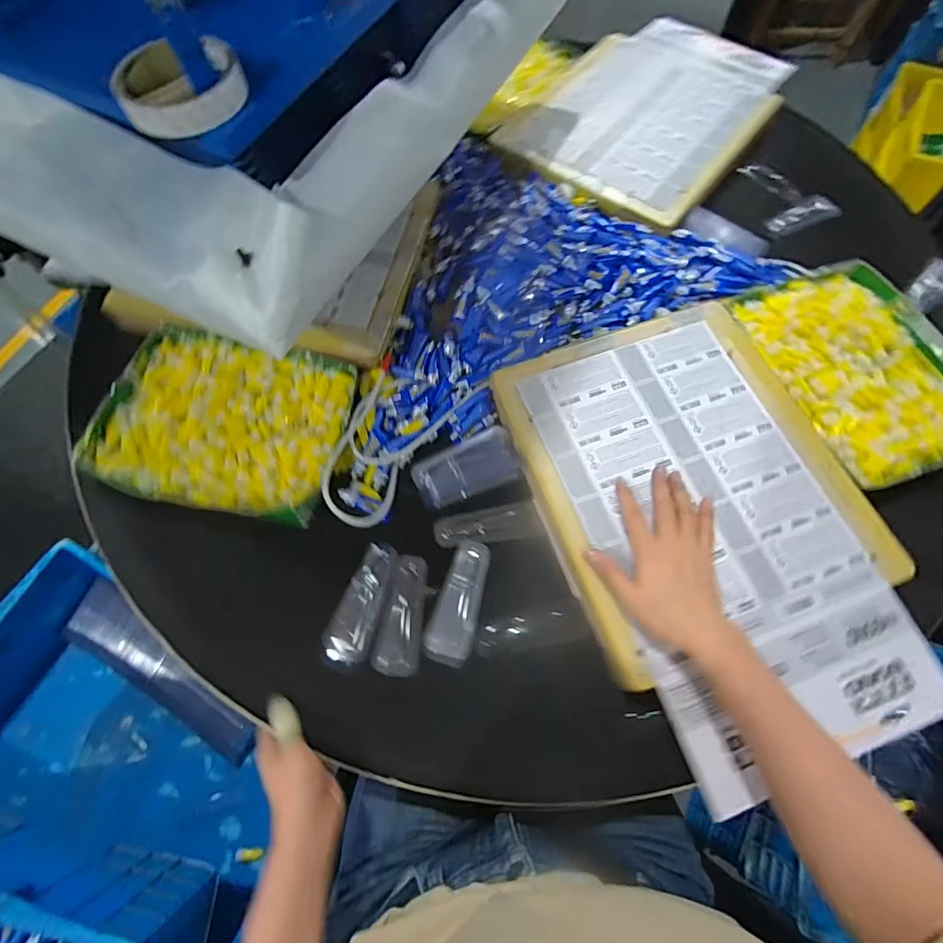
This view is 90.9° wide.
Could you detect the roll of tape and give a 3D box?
[{"bbox_3d":[-0.211,-0.279,0.338,0.080,0.025,0.080,0,68,1],"label":"roll of tape"}]

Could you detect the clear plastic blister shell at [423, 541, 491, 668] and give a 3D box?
[{"bbox_3d":[-0.010,0.126,0.453,0.043,0.012,0.115,15,70,7],"label":"clear plastic blister shell"}]

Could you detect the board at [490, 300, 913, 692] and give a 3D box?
[{"bbox_3d":[0.220,-0.009,0.471,0.306,0.023,0.338,-18,70,-6],"label":"board"}]

